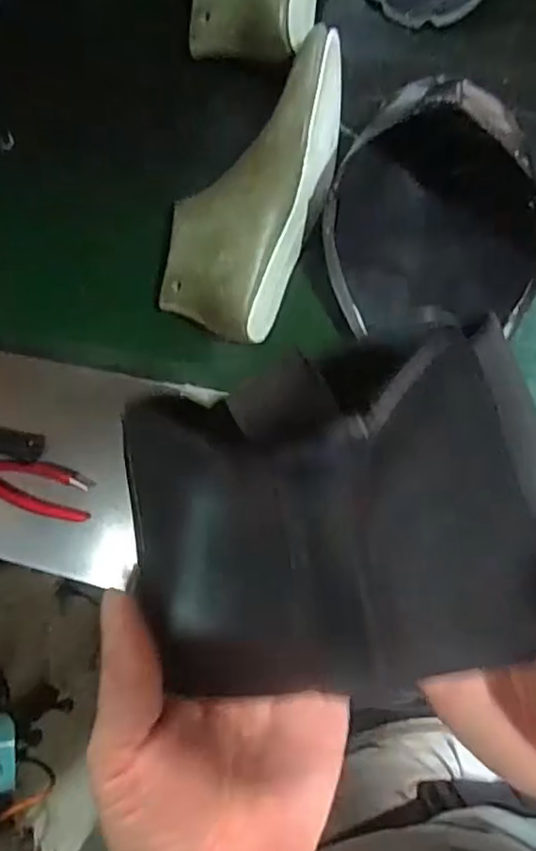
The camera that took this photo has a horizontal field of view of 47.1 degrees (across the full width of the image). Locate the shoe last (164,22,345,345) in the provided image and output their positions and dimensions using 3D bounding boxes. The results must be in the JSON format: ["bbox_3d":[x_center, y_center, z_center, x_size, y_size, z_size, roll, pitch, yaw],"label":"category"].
[{"bbox_3d":[-0.012,-0.223,0.563,0.126,0.077,0.279,23,96,7],"label":"shoe last"}]

